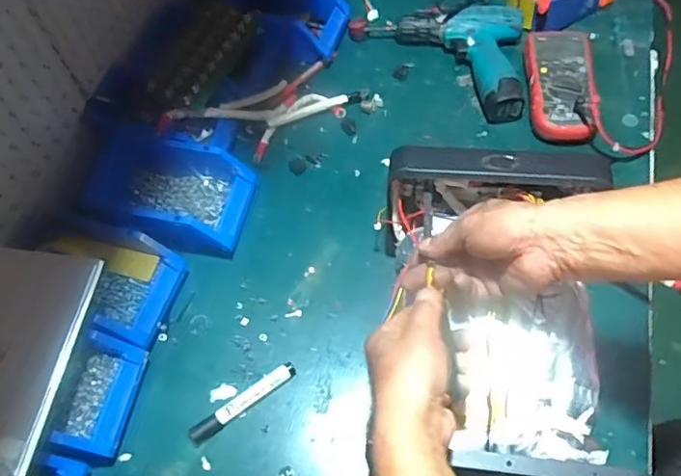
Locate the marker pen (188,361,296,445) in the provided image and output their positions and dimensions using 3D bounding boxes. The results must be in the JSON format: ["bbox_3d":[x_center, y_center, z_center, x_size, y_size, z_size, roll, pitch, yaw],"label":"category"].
[{"bbox_3d":[-0.106,0.180,0.626,0.129,0.014,0.019,-33,64,-14],"label":"marker pen"}]

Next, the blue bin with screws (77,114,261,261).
[{"bbox_3d":[-0.215,-0.054,0.716,0.197,0.090,0.122,9,62,8],"label":"blue bin with screws"}]

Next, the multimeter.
[{"bbox_3d":[0.305,-0.211,0.791,0.084,0.044,0.177,4,61,5],"label":"multimeter"}]

